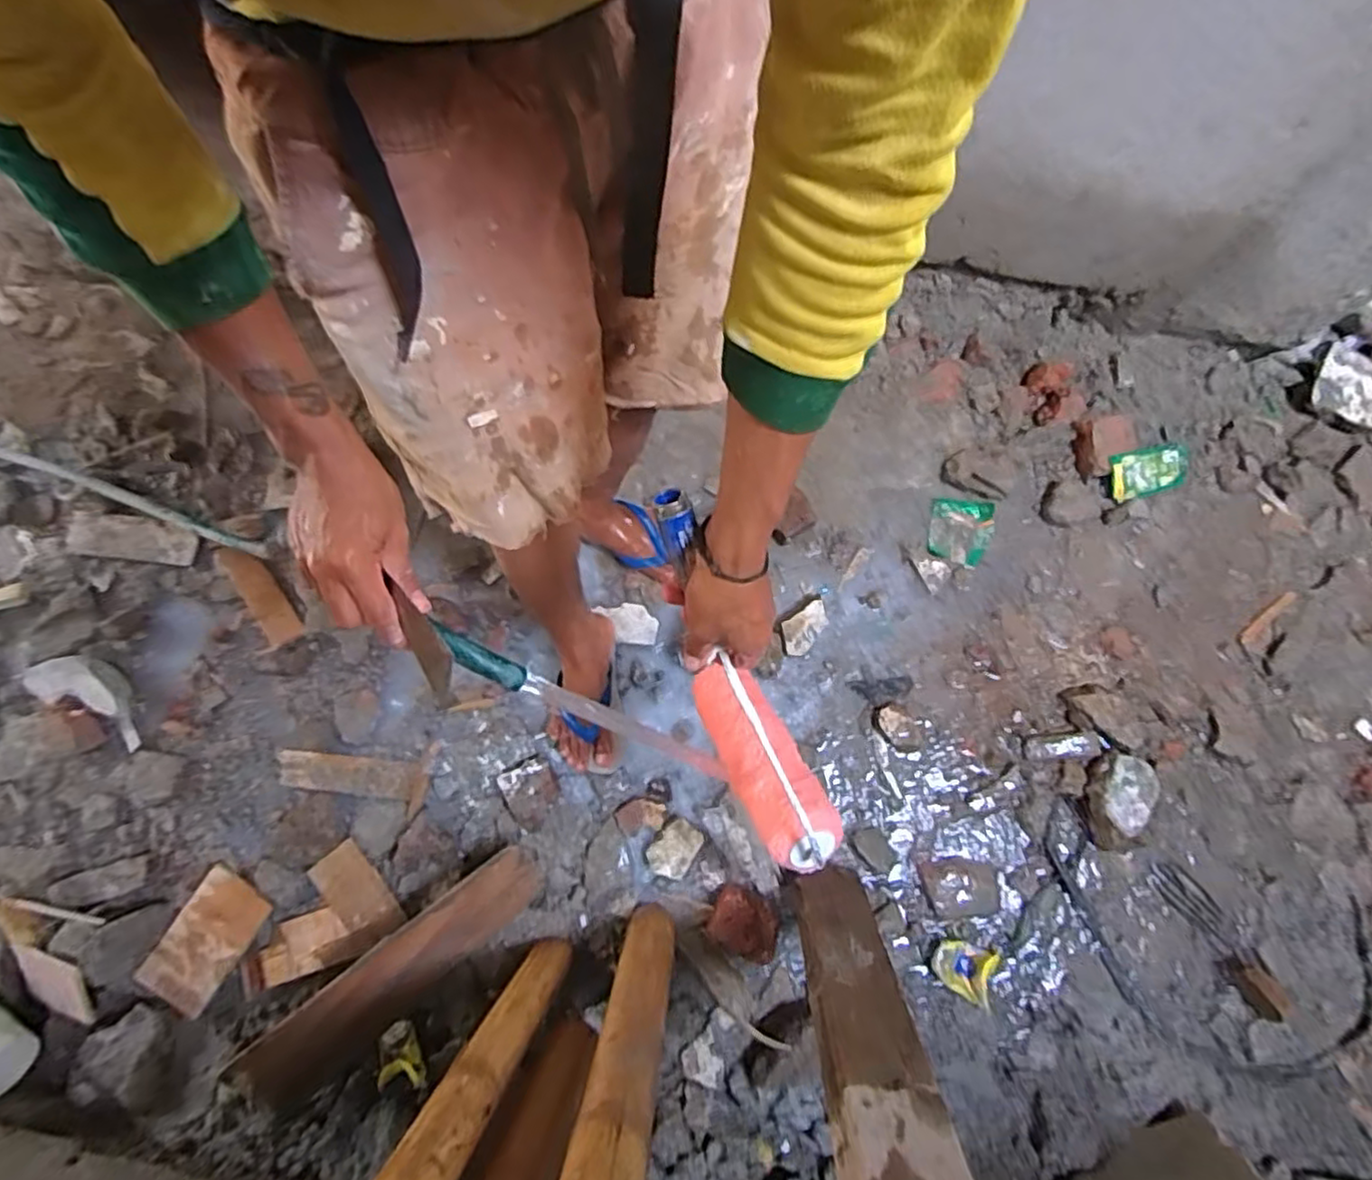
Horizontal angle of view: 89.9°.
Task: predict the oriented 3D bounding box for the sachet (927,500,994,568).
[{"bbox_3d":[0.466,-0.097,1.167,0.104,0.017,0.113,10,74,2],"label":"sachet"}]

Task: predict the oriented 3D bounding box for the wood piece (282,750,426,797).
[{"bbox_3d":[-0.518,0.281,1.053,0.217,0.013,0.051,6,73,1],"label":"wood piece"}]

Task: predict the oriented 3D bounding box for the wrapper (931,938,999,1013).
[{"bbox_3d":[0.399,0.543,0.985,0.092,0.018,0.078,23,74,6],"label":"wrapper"}]

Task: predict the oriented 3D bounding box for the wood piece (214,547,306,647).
[{"bbox_3d":[-0.702,0.003,1.124,0.055,0.019,0.207,-39,77,-11],"label":"wood piece"}]

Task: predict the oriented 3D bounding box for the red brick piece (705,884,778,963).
[{"bbox_3d":[0.084,0.480,0.988,0.098,0.041,0.080,23,74,6],"label":"red brick piece"}]

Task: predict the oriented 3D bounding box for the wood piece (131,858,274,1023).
[{"bbox_3d":[-0.699,0.504,0.988,0.108,0.012,0.185,30,75,8],"label":"wood piece"}]

